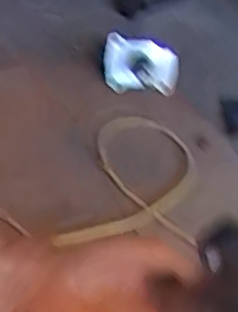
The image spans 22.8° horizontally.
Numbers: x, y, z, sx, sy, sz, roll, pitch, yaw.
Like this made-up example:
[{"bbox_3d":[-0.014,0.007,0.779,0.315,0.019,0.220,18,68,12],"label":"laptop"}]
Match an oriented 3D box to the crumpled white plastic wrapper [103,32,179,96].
[{"bbox_3d":[0.038,-0.183,1.161,0.159,0.085,0.105,34,46,30],"label":"crumpled white plastic wrapper"}]

